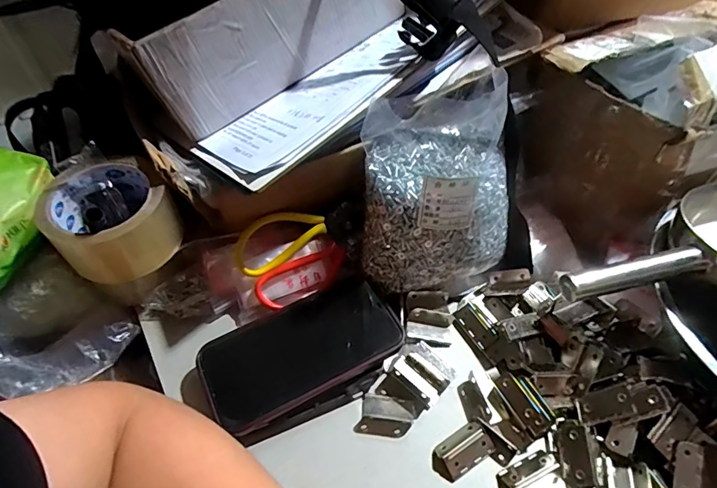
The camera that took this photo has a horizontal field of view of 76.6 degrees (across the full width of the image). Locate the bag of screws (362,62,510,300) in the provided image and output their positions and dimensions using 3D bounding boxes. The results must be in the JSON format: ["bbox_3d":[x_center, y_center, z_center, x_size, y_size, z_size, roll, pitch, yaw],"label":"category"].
[{"bbox_3d":[0.070,-0.052,0.411,0.128,0.129,0.141,-1,53,0],"label":"bag of screws"}]

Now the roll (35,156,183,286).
[{"bbox_3d":[-0.205,-0.020,0.385,0.092,0.067,0.085,0,53,0],"label":"roll"}]

